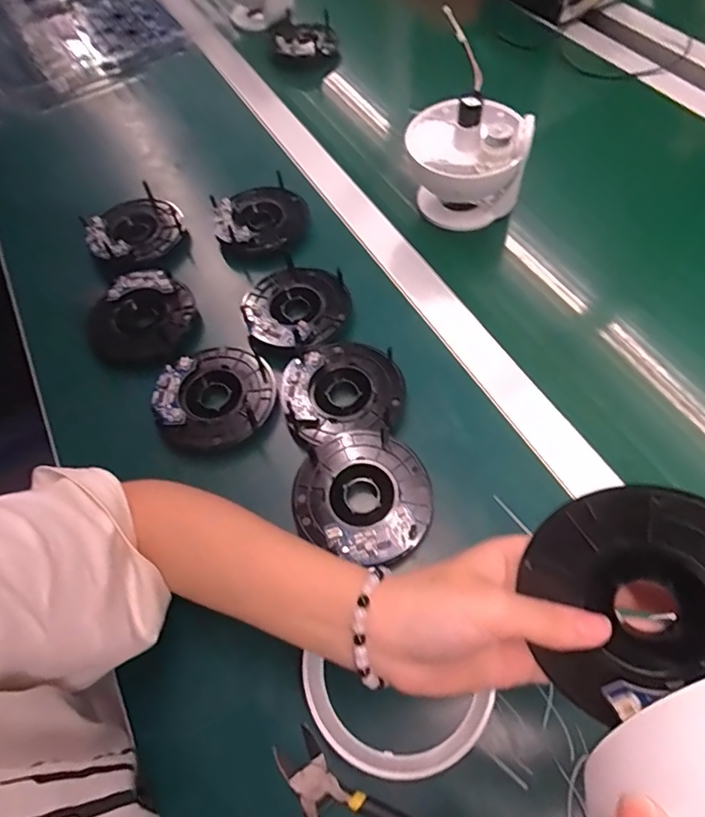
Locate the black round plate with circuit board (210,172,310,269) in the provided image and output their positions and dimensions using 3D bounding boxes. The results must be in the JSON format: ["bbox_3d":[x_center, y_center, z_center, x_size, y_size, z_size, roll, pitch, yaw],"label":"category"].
[{"bbox_3d":[-0.097,-0.202,0.552,0.094,0.035,0.107,-14,59,-2],"label":"black round plate with circuit board"}]

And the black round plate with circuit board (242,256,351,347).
[{"bbox_3d":[-0.055,-0.099,0.484,0.095,0.013,0.097,-2,60,4],"label":"black round plate with circuit board"}]

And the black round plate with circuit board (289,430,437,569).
[{"bbox_3d":[0.009,0.065,0.391,0.101,0.017,0.097,-2,60,4],"label":"black round plate with circuit board"}]

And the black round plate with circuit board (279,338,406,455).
[{"bbox_3d":[-0.010,-0.018,0.437,0.098,0.017,0.098,-2,60,4],"label":"black round plate with circuit board"}]

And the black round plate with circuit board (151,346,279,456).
[{"bbox_3d":[-0.116,-0.012,0.438,0.090,0.012,0.100,39,70,24],"label":"black round plate with circuit board"}]

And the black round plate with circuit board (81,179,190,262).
[{"bbox_3d":[-0.231,-0.189,0.552,0.096,0.026,0.096,-2,60,4],"label":"black round plate with circuit board"}]

